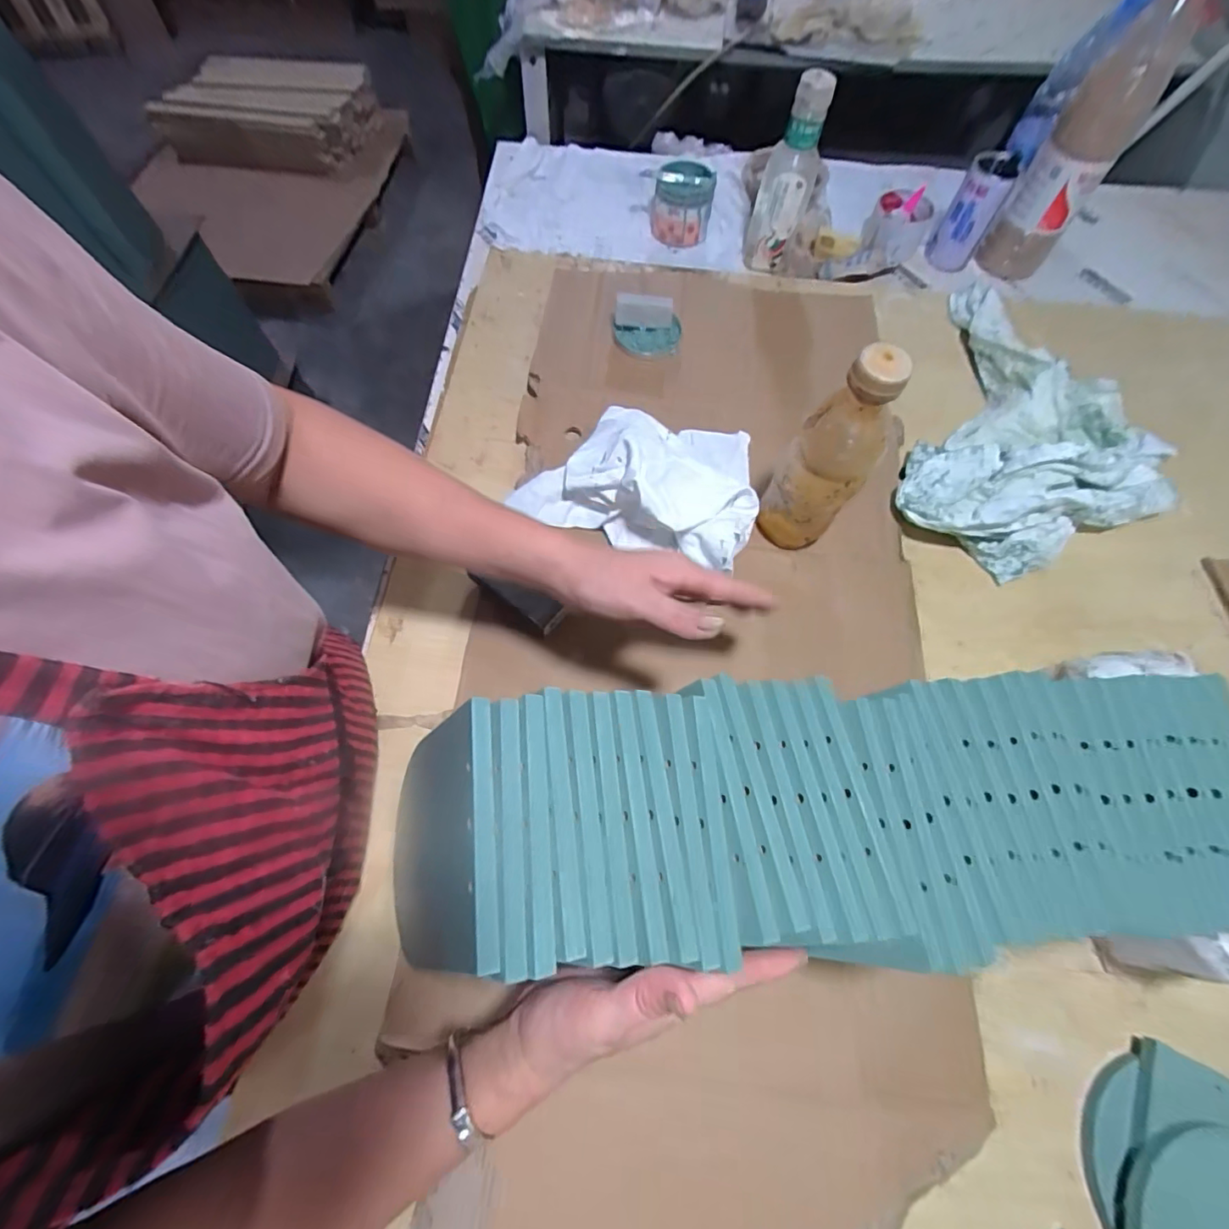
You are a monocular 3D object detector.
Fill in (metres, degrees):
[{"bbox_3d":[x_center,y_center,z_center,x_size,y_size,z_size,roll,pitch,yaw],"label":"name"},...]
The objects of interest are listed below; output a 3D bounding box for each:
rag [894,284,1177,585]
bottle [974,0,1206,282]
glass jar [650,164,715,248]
[{"bbox_3d":[0.488,-0.213,0.594,0.260,0.062,0.401,25,67,10],"label":"rag"},{"bbox_3d":[0.567,-0.561,0.651,0.084,0.296,0.071,34,69,13],"label":"bottle"},{"bbox_3d":[0.098,-0.593,0.767,0.085,0.080,0.084,9,65,3],"label":"glass jar"}]

